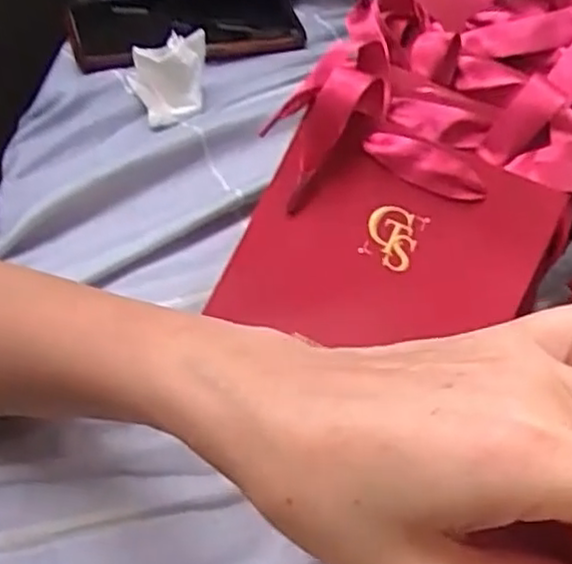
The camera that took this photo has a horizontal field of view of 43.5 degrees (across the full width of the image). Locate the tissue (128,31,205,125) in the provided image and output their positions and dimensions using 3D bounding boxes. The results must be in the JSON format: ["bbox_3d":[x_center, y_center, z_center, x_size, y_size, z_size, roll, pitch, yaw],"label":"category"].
[{"bbox_3d":[-0.074,-0.129,0.453,0.047,0.035,0.052,-6,53,-11],"label":"tissue"}]

